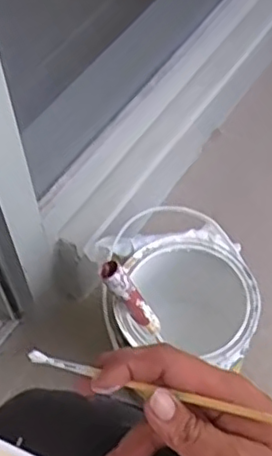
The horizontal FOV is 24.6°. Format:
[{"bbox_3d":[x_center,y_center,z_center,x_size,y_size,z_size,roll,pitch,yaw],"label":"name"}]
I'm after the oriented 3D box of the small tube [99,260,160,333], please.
[{"bbox_3d":[-0.005,0.079,0.688,0.026,0.108,0.022,5,52,40],"label":"small tube"}]

